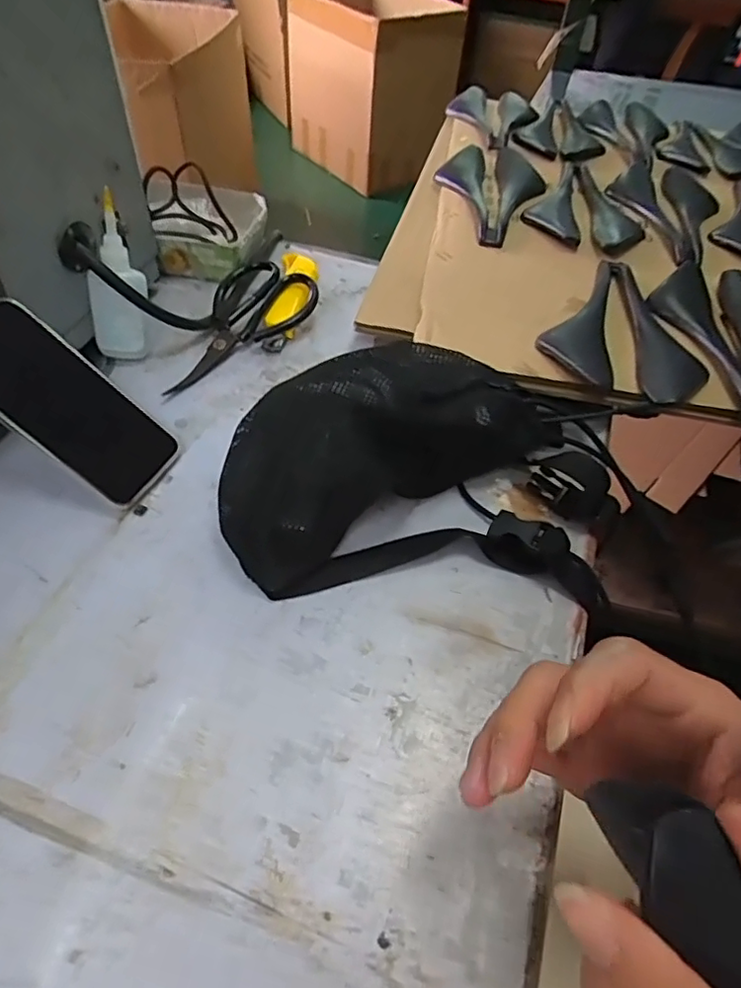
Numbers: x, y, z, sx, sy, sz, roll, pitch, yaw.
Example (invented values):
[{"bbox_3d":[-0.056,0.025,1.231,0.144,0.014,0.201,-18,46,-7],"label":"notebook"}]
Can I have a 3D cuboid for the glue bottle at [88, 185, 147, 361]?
[{"bbox_3d":[-0.218,-0.183,0.507,0.040,0.130,0.028,7,23,3],"label":"glue bottle"}]

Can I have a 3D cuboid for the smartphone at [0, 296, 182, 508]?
[{"bbox_3d":[-0.221,-0.069,0.435,0.162,0.014,0.088,42,49,-17],"label":"smartphone"}]

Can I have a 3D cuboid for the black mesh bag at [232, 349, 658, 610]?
[{"bbox_3d":[0.052,-0.030,0.435,0.301,0.077,0.204,2,51,-1],"label":"black mesh bag"}]

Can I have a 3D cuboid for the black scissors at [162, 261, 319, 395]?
[{"bbox_3d":[-0.121,-0.159,0.560,0.096,0.037,0.192,18,52,12],"label":"black scissors"}]

